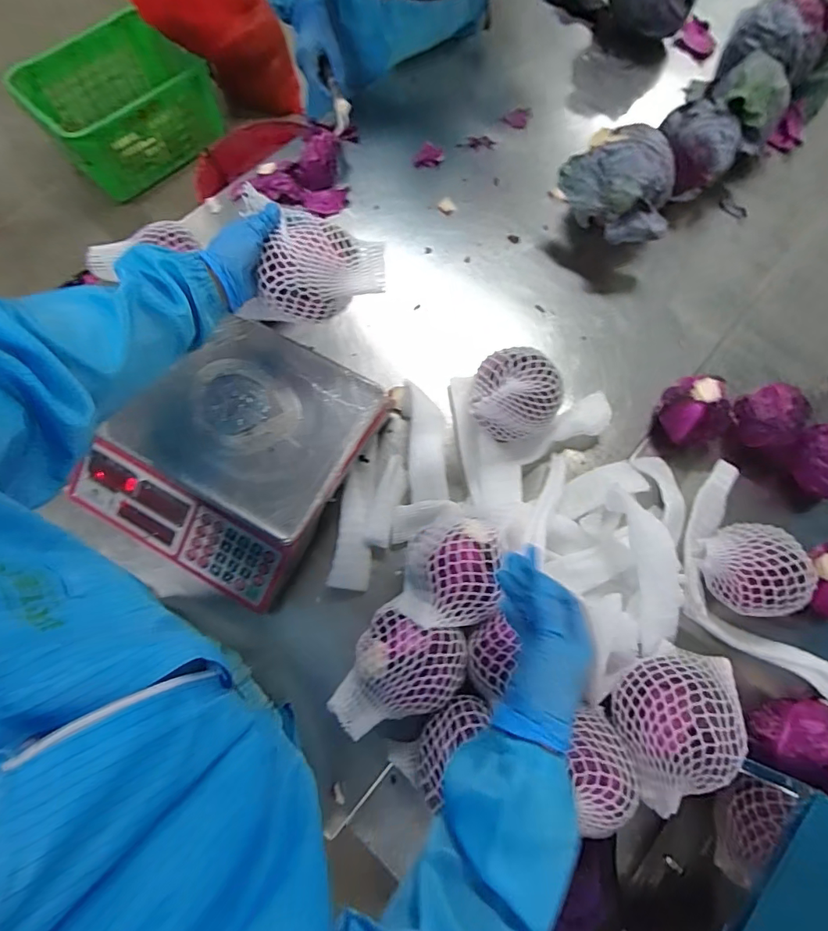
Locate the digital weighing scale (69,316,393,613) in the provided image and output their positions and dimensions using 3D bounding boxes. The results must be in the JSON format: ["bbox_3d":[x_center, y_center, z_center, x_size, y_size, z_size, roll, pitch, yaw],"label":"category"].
[{"bbox_3d":[-0.225,-0.019,0.584,0.283,0.086,0.303,31,74,8],"label":"digital weighing scale"}]

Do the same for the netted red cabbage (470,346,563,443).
[{"bbox_3d":[0.136,-0.098,0.621,0.122,0.100,0.107,14,72,3],"label":"netted red cabbage"}]

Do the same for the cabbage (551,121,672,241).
[{"bbox_3d":[0.315,-0.427,0.741,0.181,0.126,0.159,24,73,6],"label":"cabbage"}]

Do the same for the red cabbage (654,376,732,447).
[{"bbox_3d":[0.396,-0.075,0.665,0.089,0.085,0.084,1,72,-2],"label":"red cabbage"}]

